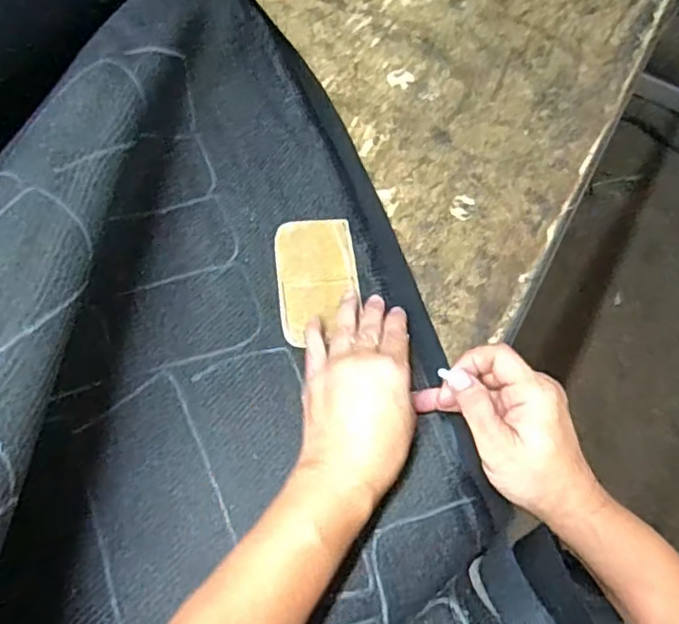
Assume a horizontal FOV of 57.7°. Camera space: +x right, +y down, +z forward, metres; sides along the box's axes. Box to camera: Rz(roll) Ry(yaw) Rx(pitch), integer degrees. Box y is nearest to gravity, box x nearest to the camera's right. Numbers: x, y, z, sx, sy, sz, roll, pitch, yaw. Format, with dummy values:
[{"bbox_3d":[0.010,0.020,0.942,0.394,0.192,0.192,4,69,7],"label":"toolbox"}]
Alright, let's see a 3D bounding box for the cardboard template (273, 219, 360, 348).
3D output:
[{"bbox_3d":[-0.016,-0.026,0.454,0.057,0.004,0.096,-6,65,-4],"label":"cardboard template"}]

